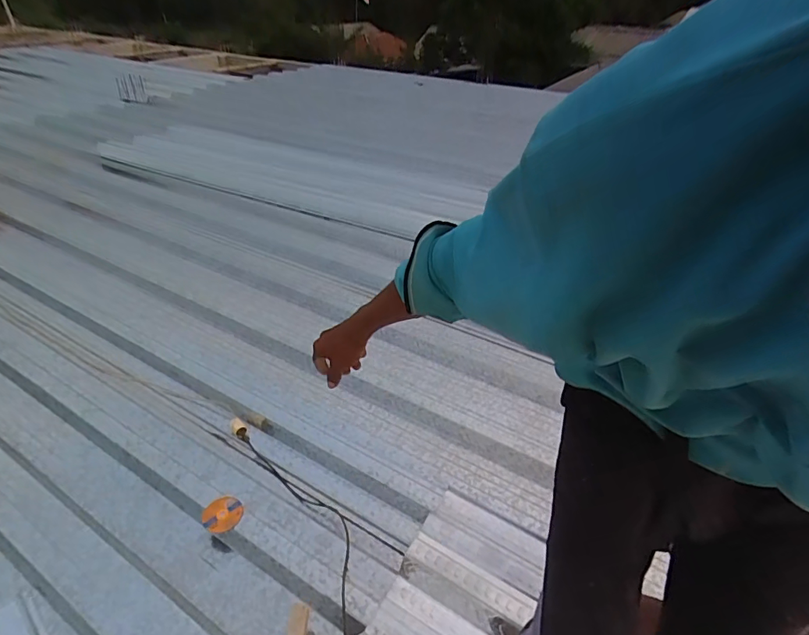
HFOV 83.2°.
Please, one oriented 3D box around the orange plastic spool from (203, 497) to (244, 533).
[{"bbox_3d":[-0.495,0.527,1.236,0.120,0.022,0.100,31,44,33],"label":"orange plastic spool"}]

